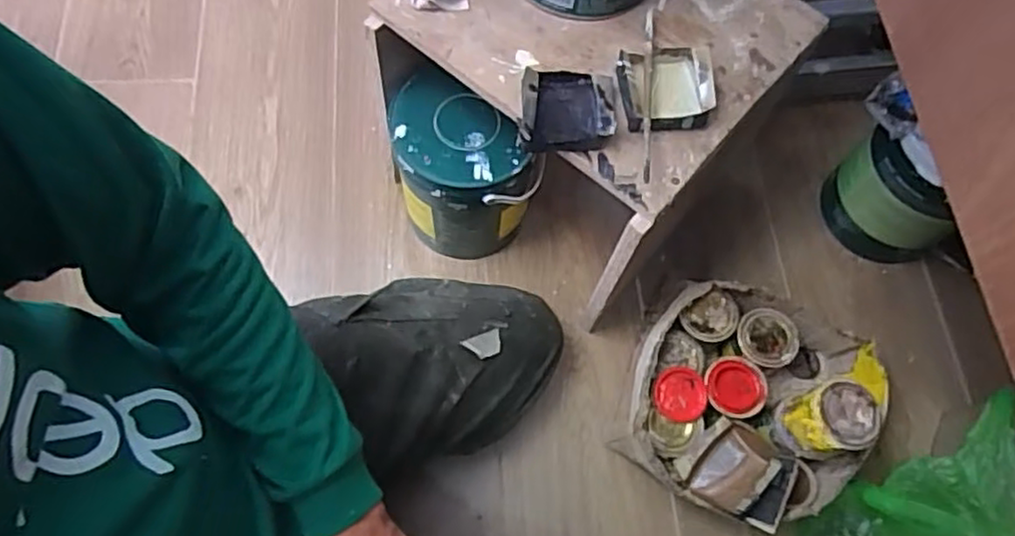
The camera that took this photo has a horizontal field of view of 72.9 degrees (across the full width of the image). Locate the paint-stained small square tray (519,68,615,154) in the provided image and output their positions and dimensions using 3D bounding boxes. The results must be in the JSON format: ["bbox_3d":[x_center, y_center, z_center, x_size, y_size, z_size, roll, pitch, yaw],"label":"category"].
[{"bbox_3d":[0.054,-0.143,0.619,0.085,0.025,0.080,2,68,-2],"label":"paint-stained small square tray"}]

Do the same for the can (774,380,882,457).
[{"bbox_3d":[0.338,0.161,0.729,0.075,0.081,0.071,-12,69,-8],"label":"can"}]

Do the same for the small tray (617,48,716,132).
[{"bbox_3d":[0.144,-0.167,0.629,0.083,0.030,0.080,-4,68,-5],"label":"small tray"}]

